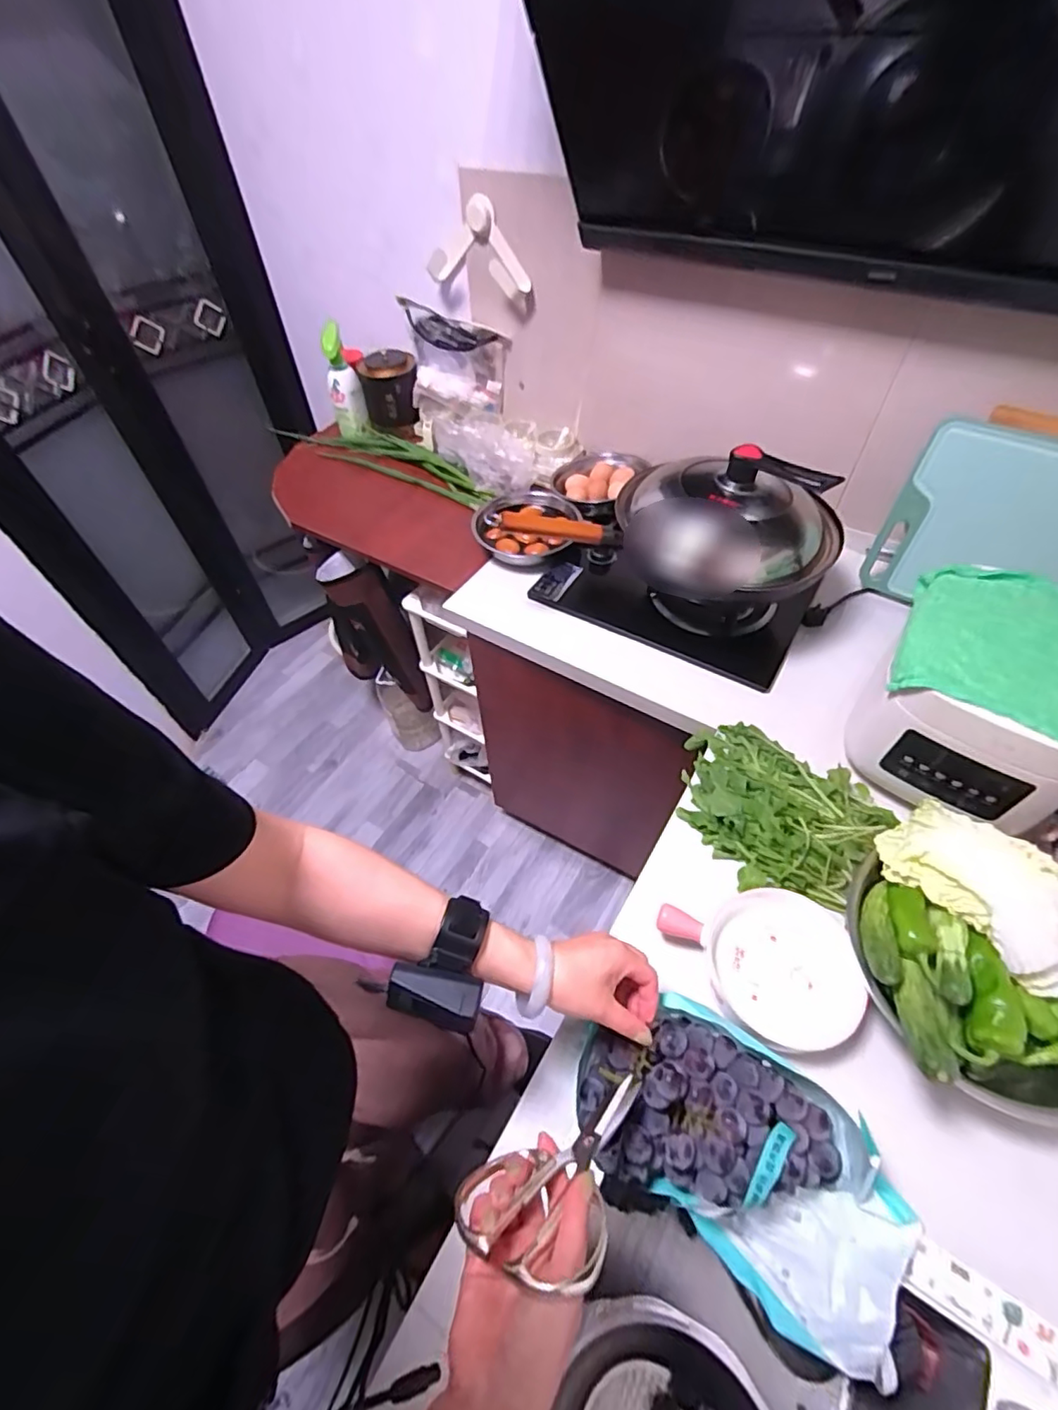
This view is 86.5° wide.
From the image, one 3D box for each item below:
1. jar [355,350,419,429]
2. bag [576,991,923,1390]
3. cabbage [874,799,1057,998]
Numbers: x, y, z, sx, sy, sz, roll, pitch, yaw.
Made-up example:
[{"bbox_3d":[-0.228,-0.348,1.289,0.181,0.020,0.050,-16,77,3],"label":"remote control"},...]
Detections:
[{"bbox_3d":[-0.319,-0.724,1.292,0.127,0.129,0.137,-8,55,-7],"label":"jar"},{"bbox_3d":[0.181,0.377,0.471,0.282,0.088,0.156,31,60,19],"label":"bag"},{"bbox_3d":[0.469,0.183,0.556,0.206,0.057,0.119,39,62,23],"label":"cabbage"}]

